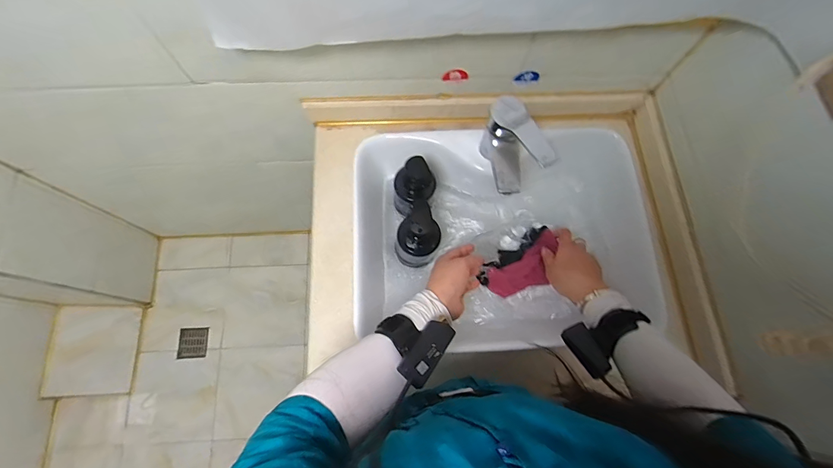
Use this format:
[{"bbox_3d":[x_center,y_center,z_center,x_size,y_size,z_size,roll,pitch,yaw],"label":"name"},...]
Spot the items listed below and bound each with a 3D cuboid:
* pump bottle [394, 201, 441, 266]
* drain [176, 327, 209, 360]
[{"bbox_3d":[0.002,0.004,0.622,0.068,0.148,0.060,-3,72,-2],"label":"pump bottle"},{"bbox_3d":[-0.802,0.392,1.416,0.097,0.007,0.107,0,67,-15],"label":"drain"}]

